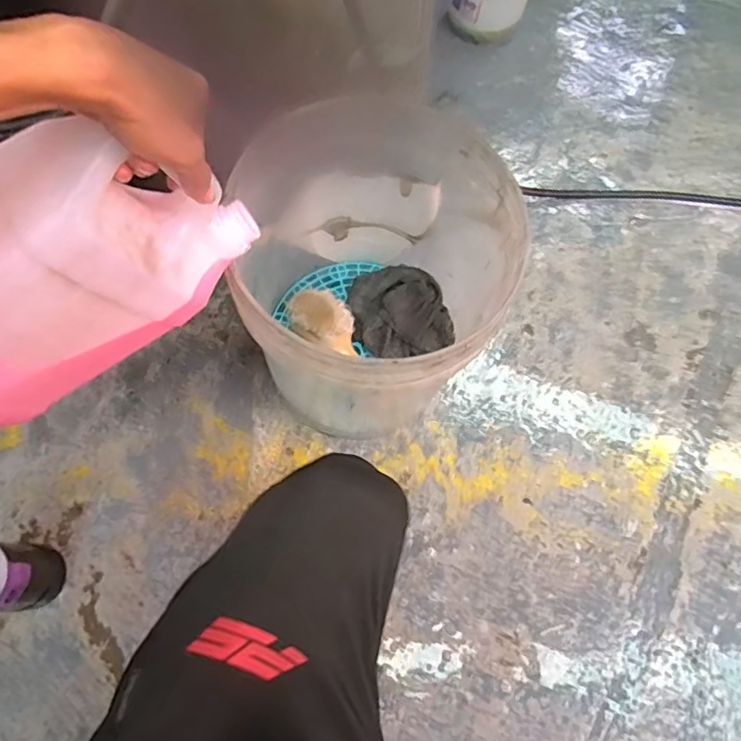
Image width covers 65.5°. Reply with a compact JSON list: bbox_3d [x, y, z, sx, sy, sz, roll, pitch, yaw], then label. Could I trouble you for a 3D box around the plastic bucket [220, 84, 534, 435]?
[{"bbox_3d":[-0.006,-0.081,0.740,0.303,0.377,0.299,0,70,0],"label":"plastic bucket"}]

